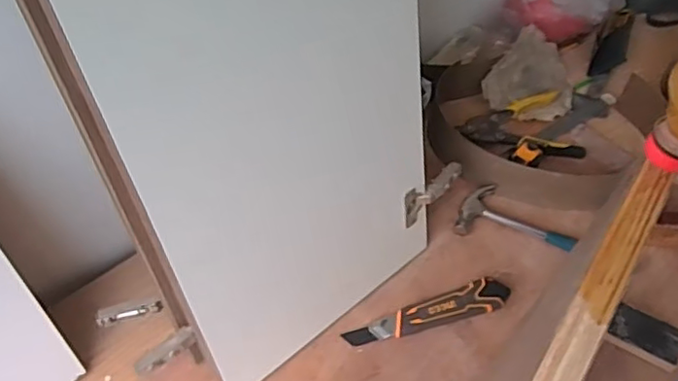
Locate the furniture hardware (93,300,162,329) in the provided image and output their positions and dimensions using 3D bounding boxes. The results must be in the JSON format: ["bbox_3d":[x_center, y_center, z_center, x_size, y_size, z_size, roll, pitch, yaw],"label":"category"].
[{"bbox_3d":[-0.245,0.142,0.702,0.076,0.018,0.019,-8,54,-10],"label":"furniture hardware"}]

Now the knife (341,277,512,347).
[{"bbox_3d":[0.123,0.166,0.807,0.228,0.027,0.040,-15,56,-15],"label":"knife"}]

